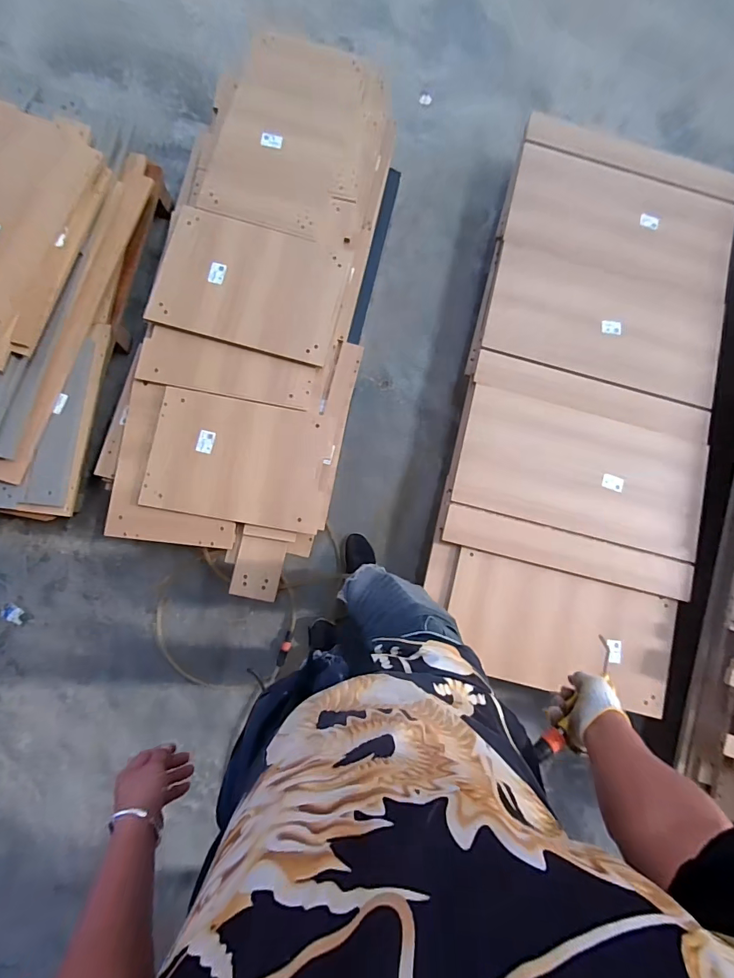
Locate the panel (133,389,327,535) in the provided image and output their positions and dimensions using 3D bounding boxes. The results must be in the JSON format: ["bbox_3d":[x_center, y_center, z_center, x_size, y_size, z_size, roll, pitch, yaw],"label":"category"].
[{"bbox_3d":[-0.350,-0.081,1.155,0.460,0.012,0.332,10,81,-3],"label":"panel"}]

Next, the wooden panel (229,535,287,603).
[{"bbox_3d":[-0.297,0.217,1.158,0.122,0.019,0.163,11,81,-3],"label":"wooden panel"}]

